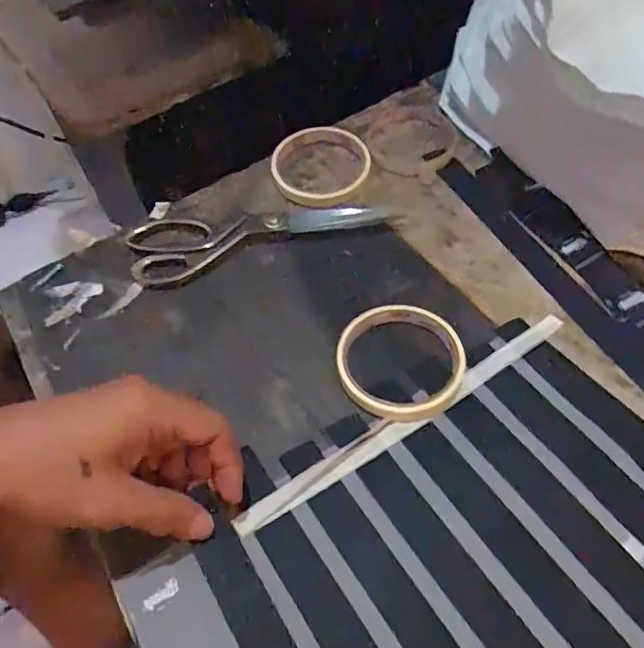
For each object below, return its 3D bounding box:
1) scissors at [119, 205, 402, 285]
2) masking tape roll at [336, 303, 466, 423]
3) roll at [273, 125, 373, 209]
[{"bbox_3d":[-0.054,-0.084,0.469,0.213,0.016,0.059,-16,53,-8],"label":"scissors"},{"bbox_3d":[0.055,0.026,0.389,0.086,0.012,0.089,-2,53,3],"label":"masking tape roll"},{"bbox_3d":[-0.002,-0.147,0.506,0.086,0.017,0.097,9,54,11],"label":"roll"}]

